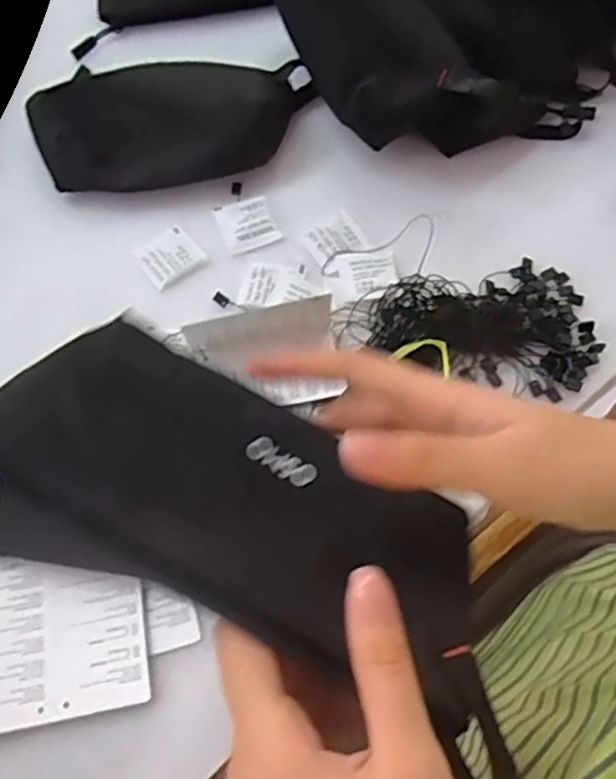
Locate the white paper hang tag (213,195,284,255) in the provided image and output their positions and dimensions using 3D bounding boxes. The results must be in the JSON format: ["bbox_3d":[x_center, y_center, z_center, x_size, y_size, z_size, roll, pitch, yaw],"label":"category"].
[{"bbox_3d":[-0.042,-0.117,0.461,0.037,0.004,0.044,-20,69,-8],"label":"white paper hang tag"}]

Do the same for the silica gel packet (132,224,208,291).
[{"bbox_3d":[-0.095,-0.091,0.451,0.040,0.004,0.037,-38,72,-15],"label":"silica gel packet"}]

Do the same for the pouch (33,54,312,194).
[{"bbox_3d":[-0.099,-0.193,0.477,0.195,0.029,0.100,-2,67,-1],"label":"pouch"}]

